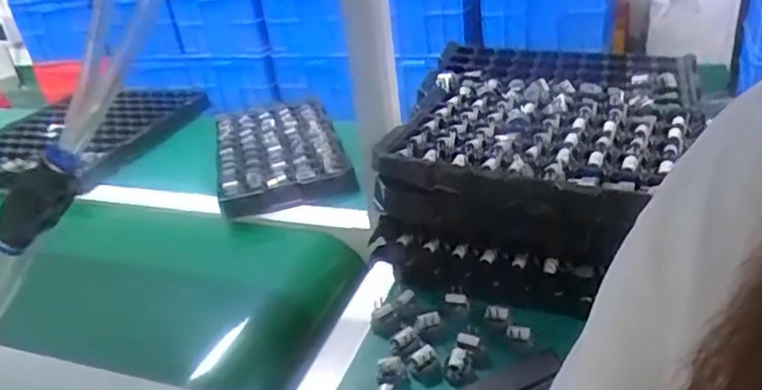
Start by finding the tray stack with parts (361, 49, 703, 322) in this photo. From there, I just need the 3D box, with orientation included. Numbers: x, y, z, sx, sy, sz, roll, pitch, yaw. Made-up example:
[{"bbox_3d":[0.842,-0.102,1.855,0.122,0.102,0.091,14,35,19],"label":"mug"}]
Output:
[{"bbox_3d":[0.207,-0.061,0.806,0.334,0.130,0.459,5,32,20],"label":"tray stack with parts"}]

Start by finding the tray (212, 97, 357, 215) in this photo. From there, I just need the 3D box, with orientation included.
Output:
[{"bbox_3d":[-0.172,-0.080,1.066,0.201,0.048,0.368,-13,30,-9],"label":"tray"}]

